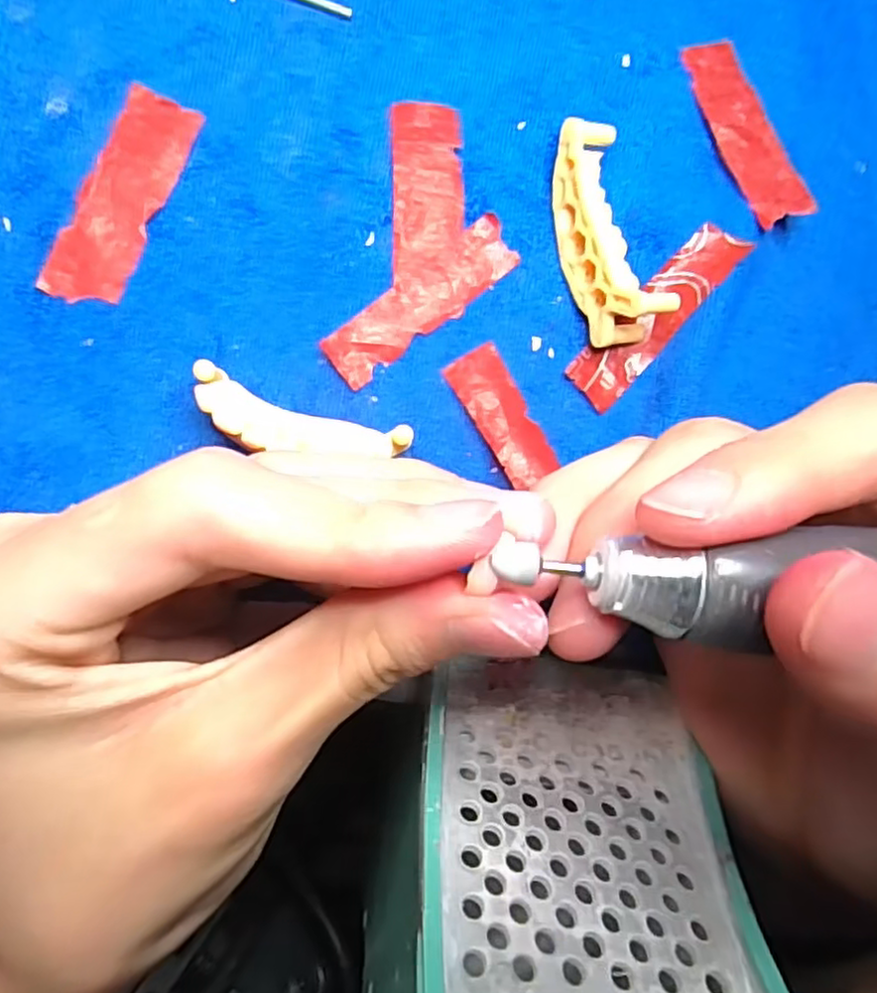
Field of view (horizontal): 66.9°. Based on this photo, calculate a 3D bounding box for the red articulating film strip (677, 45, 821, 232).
[{"bbox_3d":[0.087,-0.103,0.187,0.016,0.011,0.057,-20,91,-6],"label":"red articulating film strip"}]

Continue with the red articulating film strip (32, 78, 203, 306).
[{"bbox_3d":[-0.081,-0.076,0.170,0.019,0.004,0.057,25,86,-5],"label":"red articulating film strip"}]

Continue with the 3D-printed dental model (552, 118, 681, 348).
[{"bbox_3d":[0.044,-0.070,0.177,0.019,0.020,0.057,-14,90,-6],"label":"3D-printed dental model"}]

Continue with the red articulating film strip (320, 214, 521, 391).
[{"bbox_3d":[-0.004,-0.052,0.179,0.058,0.004,0.016,-41,93,-6],"label":"red articulating film strip"}]

